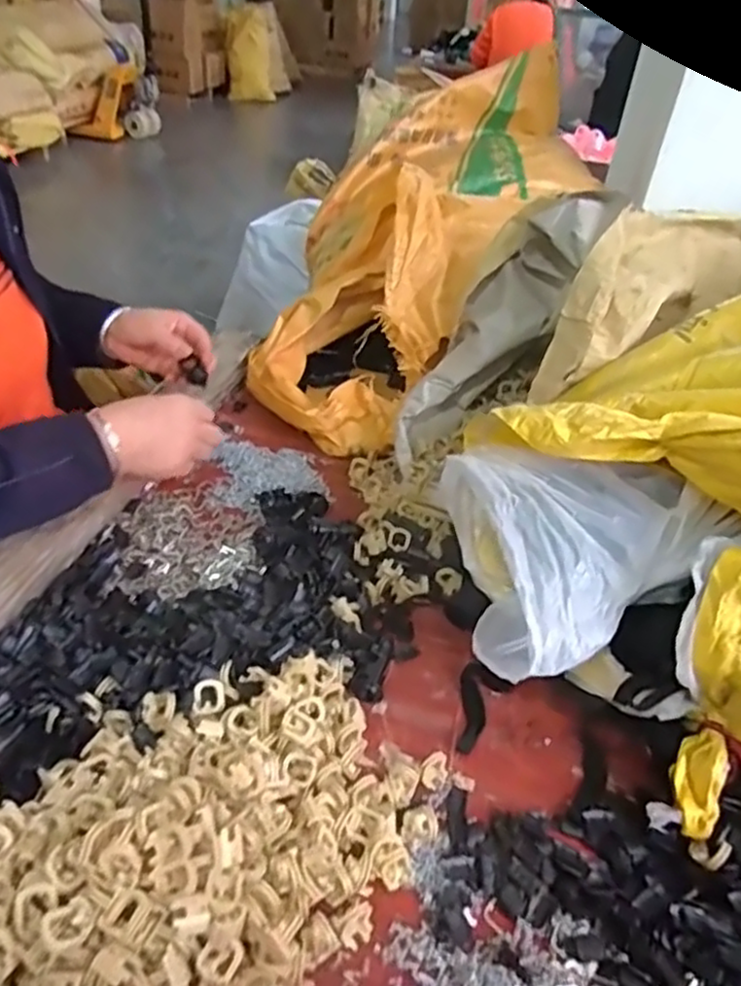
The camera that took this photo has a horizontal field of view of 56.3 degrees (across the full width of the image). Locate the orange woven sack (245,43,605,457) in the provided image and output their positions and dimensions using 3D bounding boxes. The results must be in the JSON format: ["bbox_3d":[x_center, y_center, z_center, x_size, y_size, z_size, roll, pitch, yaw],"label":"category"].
[{"bbox_3d":[0.051,-0.395,0.987,0.353,0.223,0.763,17,61,14],"label":"orange woven sack"}]

